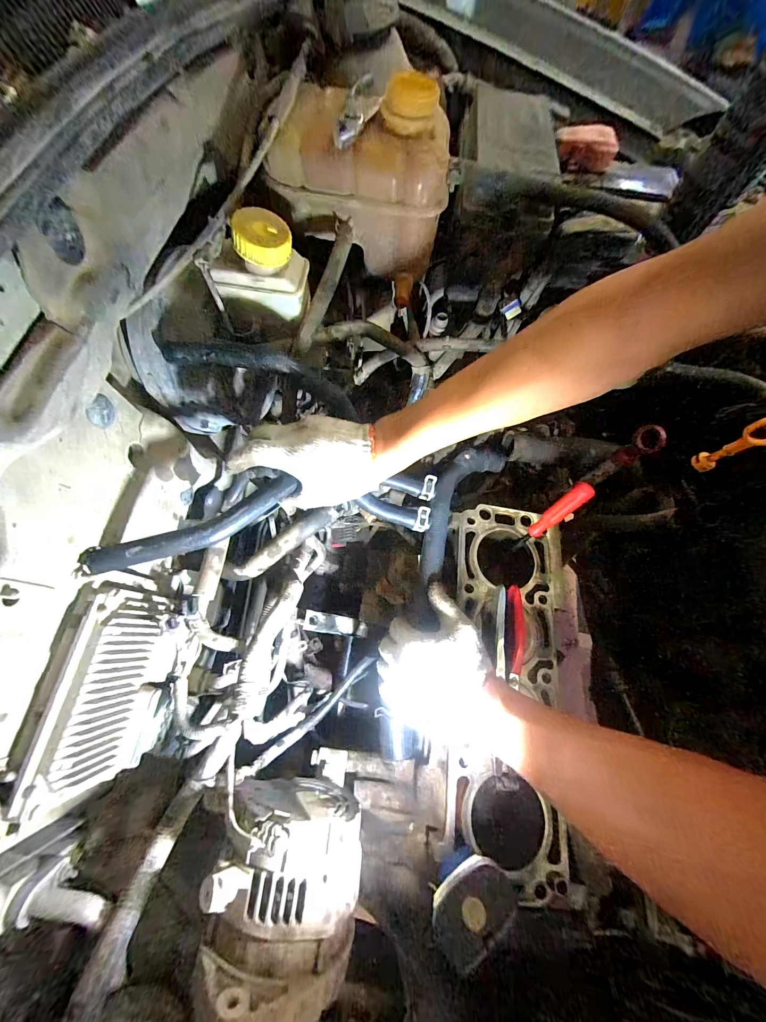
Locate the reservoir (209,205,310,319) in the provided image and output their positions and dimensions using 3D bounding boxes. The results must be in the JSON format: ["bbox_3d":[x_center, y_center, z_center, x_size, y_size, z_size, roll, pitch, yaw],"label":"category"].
[{"bbox_3d":[-0.118,-0.236,0.339,0.089,0.089,0.048,6,69,-1],"label":"reservoir"}]

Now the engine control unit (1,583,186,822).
[{"bbox_3d":[-0.267,0.175,0.341,0.055,0.110,0.188,10,69,1],"label":"engine control unit"}]

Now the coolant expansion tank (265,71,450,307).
[{"bbox_3d":[-0.018,-0.365,0.382,0.173,0.136,0.118,10,69,1],"label":"coolant expansion tank"}]

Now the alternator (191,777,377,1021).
[{"bbox_3d":[-0.083,0.335,0.303,0.130,0.134,0.126,5,69,-1],"label":"alternator"}]

